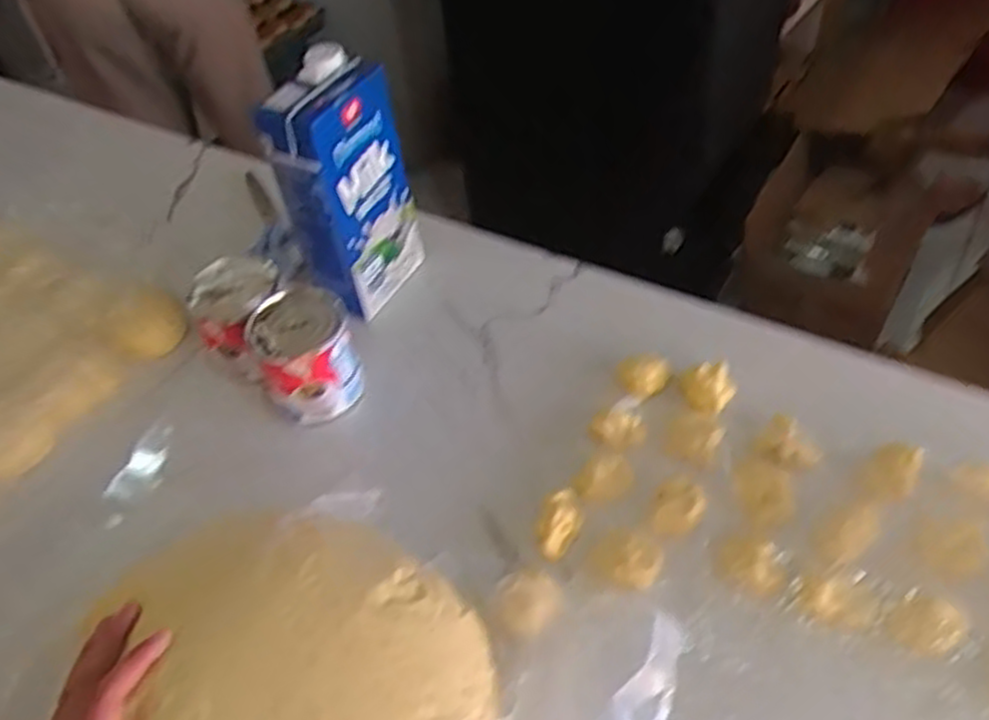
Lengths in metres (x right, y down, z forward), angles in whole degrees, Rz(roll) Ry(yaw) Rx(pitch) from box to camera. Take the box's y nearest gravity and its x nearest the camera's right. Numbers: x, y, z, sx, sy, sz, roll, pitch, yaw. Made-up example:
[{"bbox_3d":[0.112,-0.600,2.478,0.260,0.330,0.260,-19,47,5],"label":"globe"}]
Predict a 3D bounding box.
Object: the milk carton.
[{"bbox_3d":[-0.124,-0.139,0.662,0.067,0.201,0.095,16,51,21],"label":"milk carton"}]

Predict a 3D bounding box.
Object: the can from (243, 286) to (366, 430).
[{"bbox_3d":[-0.148,-0.001,0.626,0.072,0.085,0.077,-26,49,-17],"label":"can"}]

